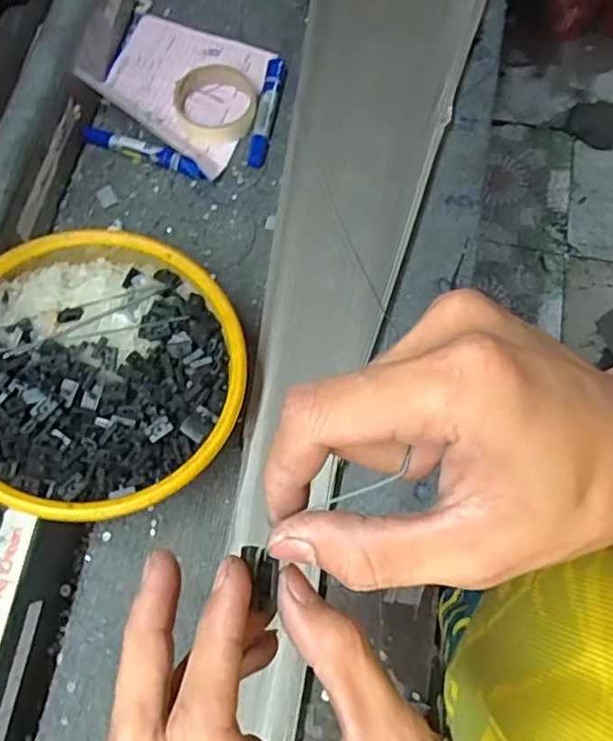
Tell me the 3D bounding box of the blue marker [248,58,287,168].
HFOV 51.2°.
[{"bbox_3d":[-0.041,-0.272,0.664,0.019,0.012,0.129,10,70,2],"label":"blue marker"}]

